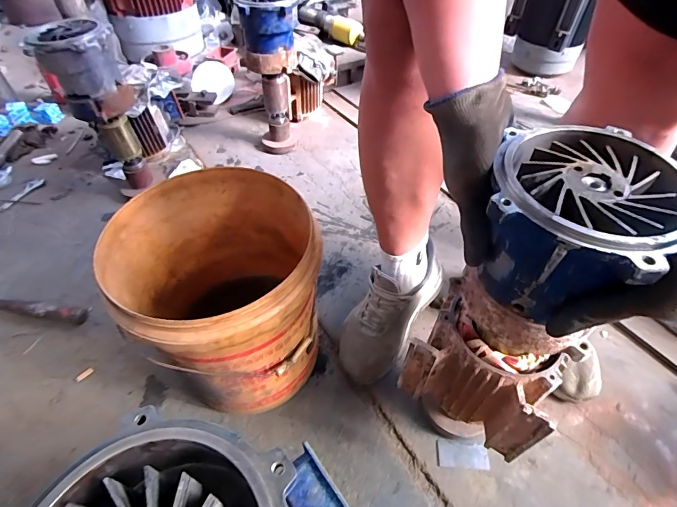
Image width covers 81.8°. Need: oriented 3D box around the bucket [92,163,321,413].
[{"bbox_3d":[-0.167,0.090,0.646,0.278,0.347,0.294,0,48,0],"label":"bucket"}]

